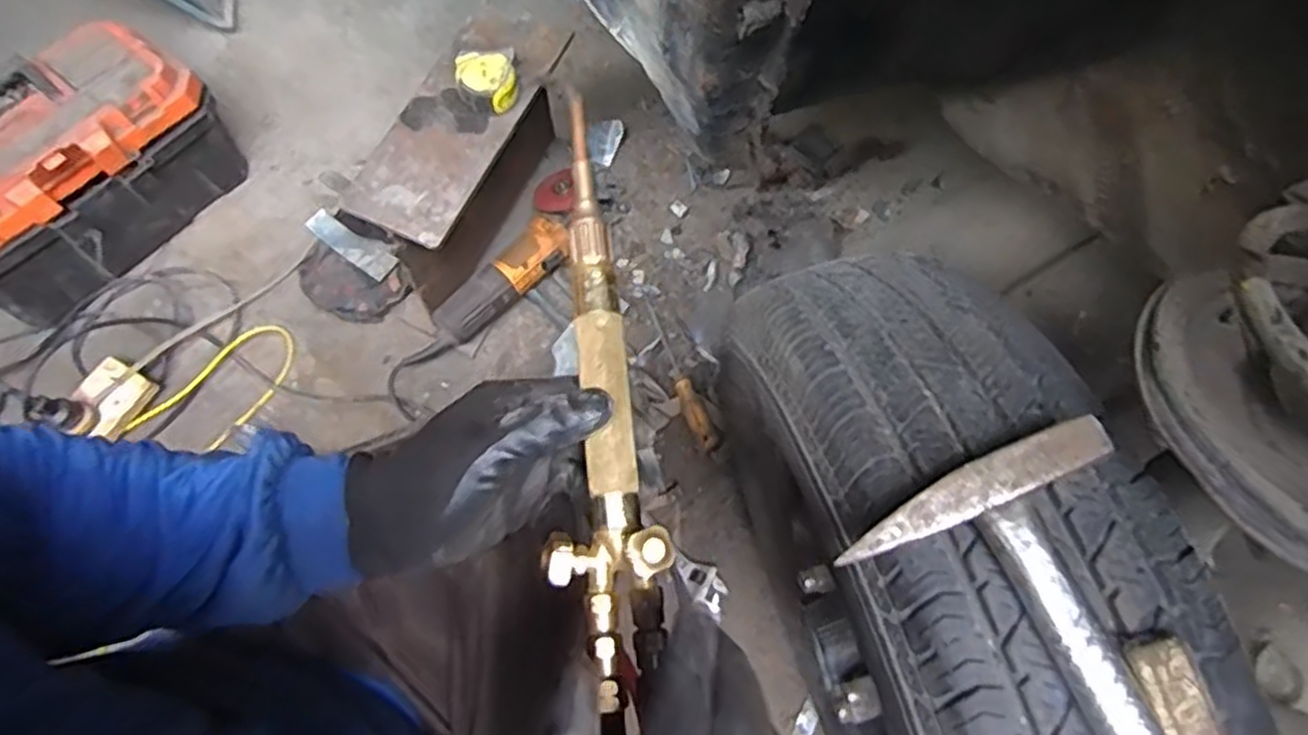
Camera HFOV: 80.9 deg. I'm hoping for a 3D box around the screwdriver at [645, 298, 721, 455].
[{"bbox_3d":[0.031,0.005,0.977,0.031,0.032,0.224,-20,68,-8],"label":"screwdriver"}]

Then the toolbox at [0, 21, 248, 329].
[{"bbox_3d":[-0.767,-0.249,1.022,0.199,0.224,0.383,38,72,15],"label":"toolbox"}]

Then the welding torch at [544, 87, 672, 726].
[{"bbox_3d":[-0.032,0.005,0.419,0.058,0.033,0.333,-5,76,-1],"label":"welding torch"}]

